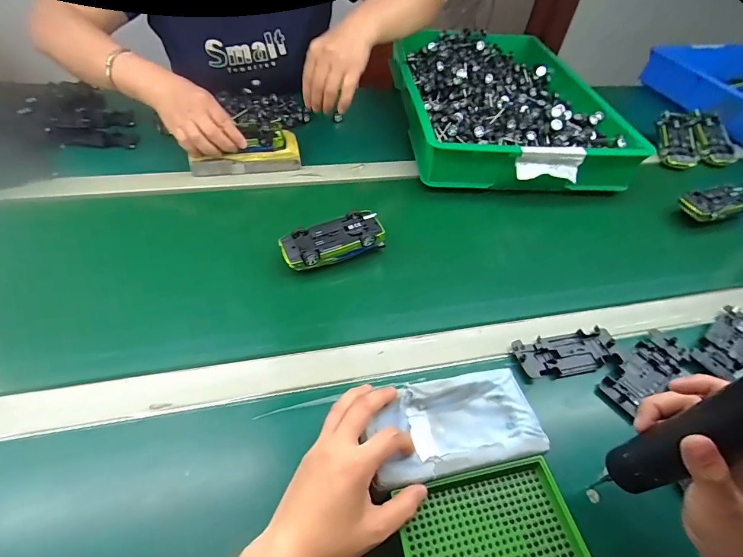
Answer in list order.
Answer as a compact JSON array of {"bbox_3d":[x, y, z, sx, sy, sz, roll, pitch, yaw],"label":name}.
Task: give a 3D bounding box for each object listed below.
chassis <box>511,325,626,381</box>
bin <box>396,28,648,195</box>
[{"bbox_3d":[0.218,0.084,0.430,0.120,0.018,0.048,-6,50,-12],"label":"chassis"},{"bbox_3d":[0.250,-0.376,0.786,0.380,0.070,0.563,0,49,-6],"label":"bin"}]

